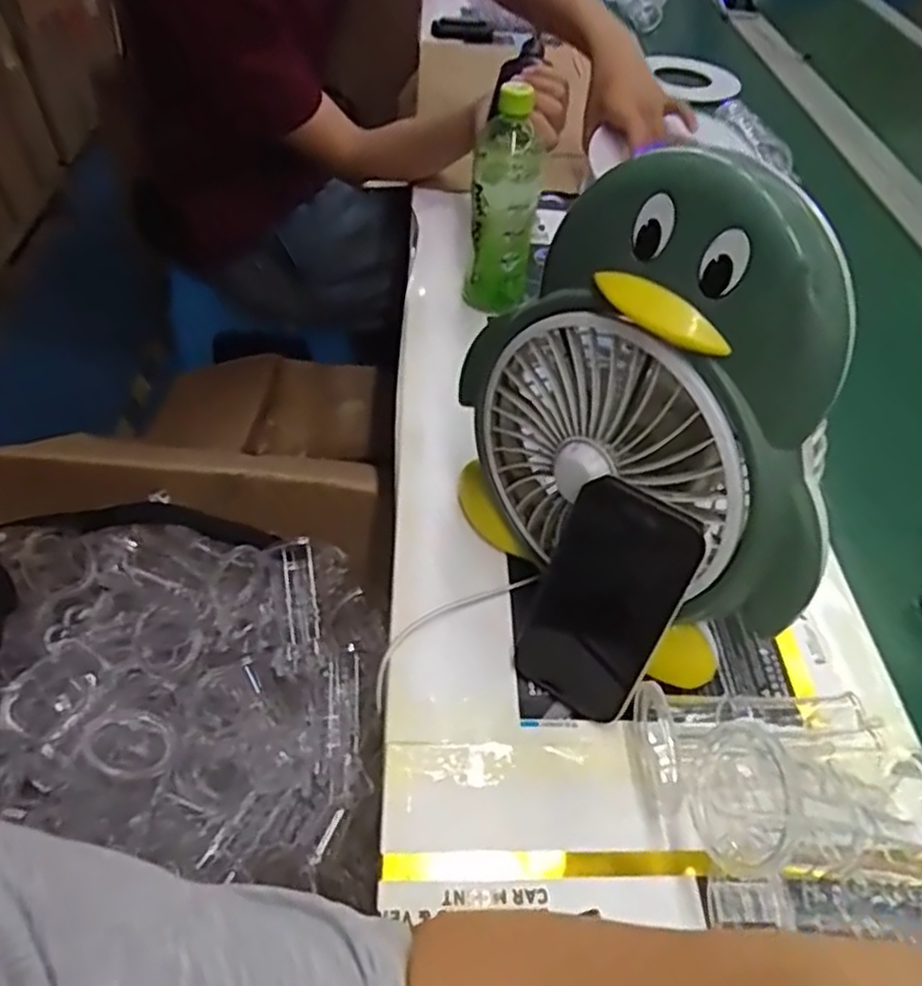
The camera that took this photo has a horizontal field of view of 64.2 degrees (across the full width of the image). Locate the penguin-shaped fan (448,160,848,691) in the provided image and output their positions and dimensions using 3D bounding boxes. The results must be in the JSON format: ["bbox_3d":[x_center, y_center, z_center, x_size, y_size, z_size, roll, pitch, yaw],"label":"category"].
[{"bbox_3d":[0.099,-0.041,0.431,0.080,0.284,0.247,-32,57,-29],"label":"penguin-shaped fan"}]

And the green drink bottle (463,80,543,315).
[{"bbox_3d":[0.042,-0.271,0.696,0.060,0.198,0.056,15,49,8],"label":"green drink bottle"}]

